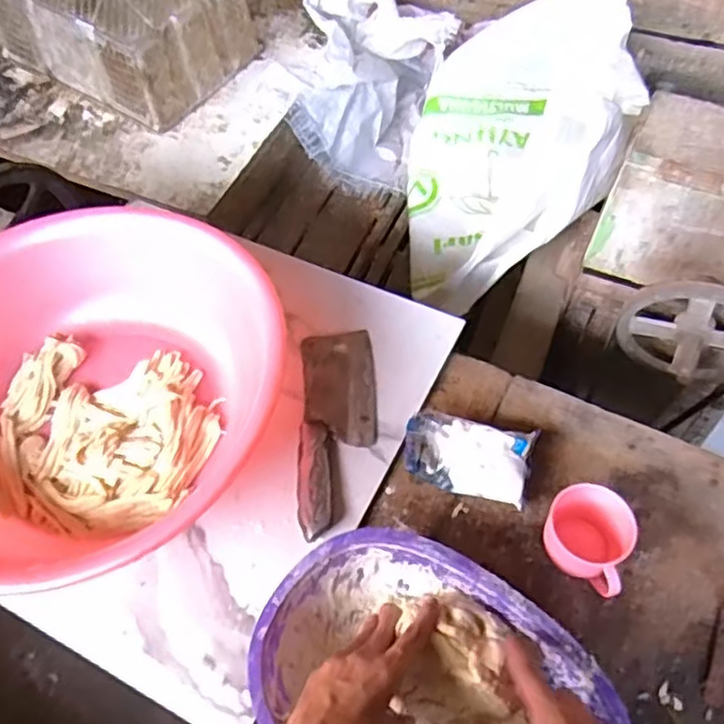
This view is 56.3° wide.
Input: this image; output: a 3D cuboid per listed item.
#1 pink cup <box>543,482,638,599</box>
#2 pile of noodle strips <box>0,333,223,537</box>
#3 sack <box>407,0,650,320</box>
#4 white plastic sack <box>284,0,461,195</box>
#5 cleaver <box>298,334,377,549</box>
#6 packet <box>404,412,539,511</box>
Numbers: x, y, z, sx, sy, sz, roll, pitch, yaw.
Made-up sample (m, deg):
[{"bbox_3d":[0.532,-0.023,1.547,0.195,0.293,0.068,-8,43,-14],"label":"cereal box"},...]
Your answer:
[{"bbox_3d":[0.208,0.167,0.636,0.074,0.066,0.082,23,59,13],"label":"pink cup"},{"bbox_3d":[-0.282,0.071,0.718,0.243,0.039,0.208,15,58,8],"label":"pile of noodle strips"},{"bbox_3d":[0.292,-0.442,1.246,0.377,0.230,0.759,16,58,9],"label":"sack"},{"bbox_3d":[0.014,-0.609,1.480,0.325,0.269,0.368,11,57,6],"label":"white plastic sack"},{"bbox_3d":[-0.025,0.064,0.721,0.082,0.023,0.245,-1,57,-2],"label":"cleaver"},{"bbox_3d":[0.107,0.096,0.701,0.129,0.036,0.077,16,58,9],"label":"packet"}]

